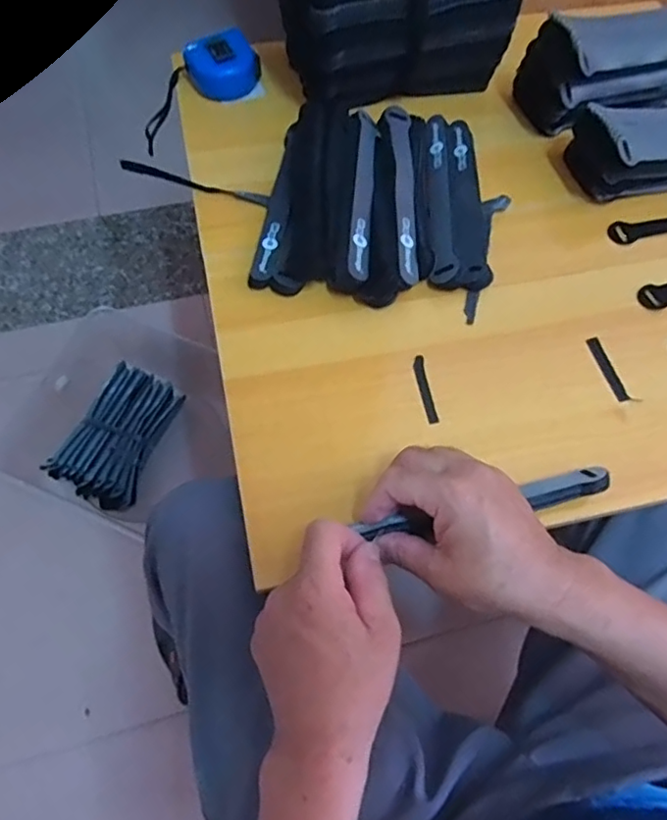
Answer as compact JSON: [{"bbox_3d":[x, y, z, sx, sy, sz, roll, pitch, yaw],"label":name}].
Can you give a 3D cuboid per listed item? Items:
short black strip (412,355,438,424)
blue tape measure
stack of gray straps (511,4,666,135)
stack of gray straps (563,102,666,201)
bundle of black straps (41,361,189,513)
[{"bbox_3d":[0.074,-0.018,0.467,0.010,0.004,0.061,-7,64,-5],"label":"short black strip"},{"bbox_3d":[-0.115,-0.360,0.605,0.075,0.041,0.056,-8,64,-5],"label":"blue tape measure"},{"bbox_3d":[0.294,-0.352,0.579,0.199,0.087,0.088,-23,66,-12],"label":"stack of gray straps"},{"bbox_3d":[0.334,-0.259,0.558,0.195,0.066,0.078,-13,64,-8],"label":"stack of gray straps"},{"bbox_3d":[-0.335,0.046,0.935,0.133,0.082,0.217,23,66,9],"label":"bundle of black straps"}]

